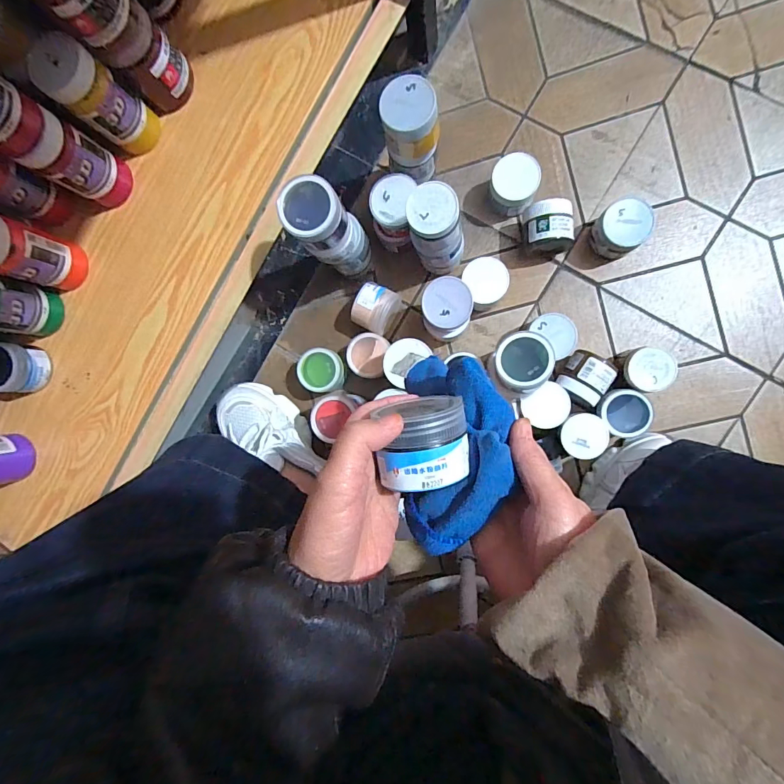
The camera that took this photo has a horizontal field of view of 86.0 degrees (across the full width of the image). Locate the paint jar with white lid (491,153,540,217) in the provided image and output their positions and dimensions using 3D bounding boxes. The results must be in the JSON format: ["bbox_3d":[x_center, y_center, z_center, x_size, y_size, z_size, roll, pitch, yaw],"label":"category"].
[{"bbox_3d":[0.160,-0.270,0.553,0.057,0.056,0.059,0,90,9],"label":"paint jar with white lid"}]

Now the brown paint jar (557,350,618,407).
[{"bbox_3d":[0.247,-0.018,0.541,0.056,0.056,0.056,33,96,8],"label":"brown paint jar"}]

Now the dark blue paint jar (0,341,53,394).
[{"bbox_3d":[-0.477,-0.029,0.535,0.056,0.052,0.061,0,92,8],"label":"dark blue paint jar"}]

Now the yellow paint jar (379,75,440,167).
[{"bbox_3d":[0.022,-0.300,0.468,0.058,0.068,0.061,0,92,8],"label":"yellow paint jar"}]

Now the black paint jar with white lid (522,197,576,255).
[{"bbox_3d":[0.200,-0.210,0.544,0.058,0.061,0.062,0,92,8],"label":"black paint jar with white lid"}]

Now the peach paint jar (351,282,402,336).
[{"bbox_3d":[-0.021,-0.113,0.577,0.048,0.061,0.058,24,94,9],"label":"peach paint jar"}]

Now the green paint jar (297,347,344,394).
[{"bbox_3d":[-0.096,-0.030,0.591,0.056,0.052,0.058,0,92,8],"label":"green paint jar"}]

